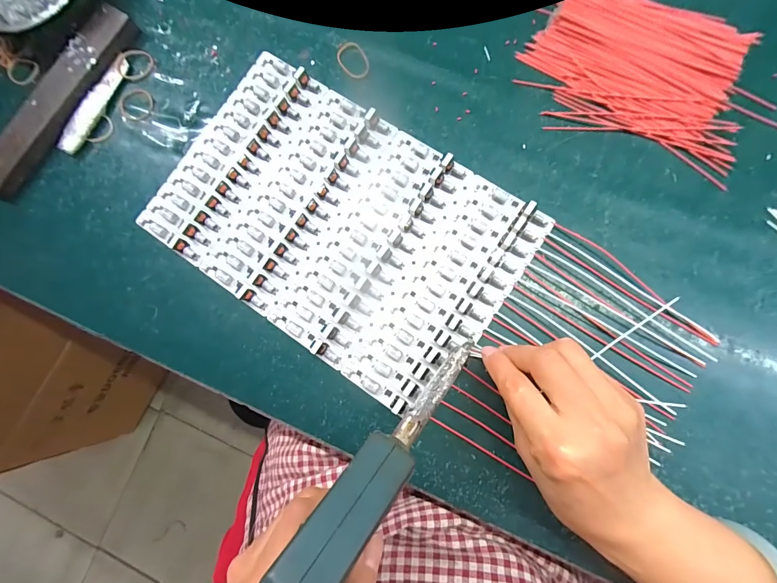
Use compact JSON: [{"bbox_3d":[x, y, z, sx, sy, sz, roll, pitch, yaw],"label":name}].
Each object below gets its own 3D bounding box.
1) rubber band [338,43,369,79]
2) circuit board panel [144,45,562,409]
[{"bbox_3d":[-0.031,-0.205,0.313,0.024,0.004,0.038,-30,81,0],"label":"rubber band"},{"bbox_3d":[-0.043,-0.058,0.291,0.289,0.011,0.187,34,86,8],"label":"circuit board panel"}]

